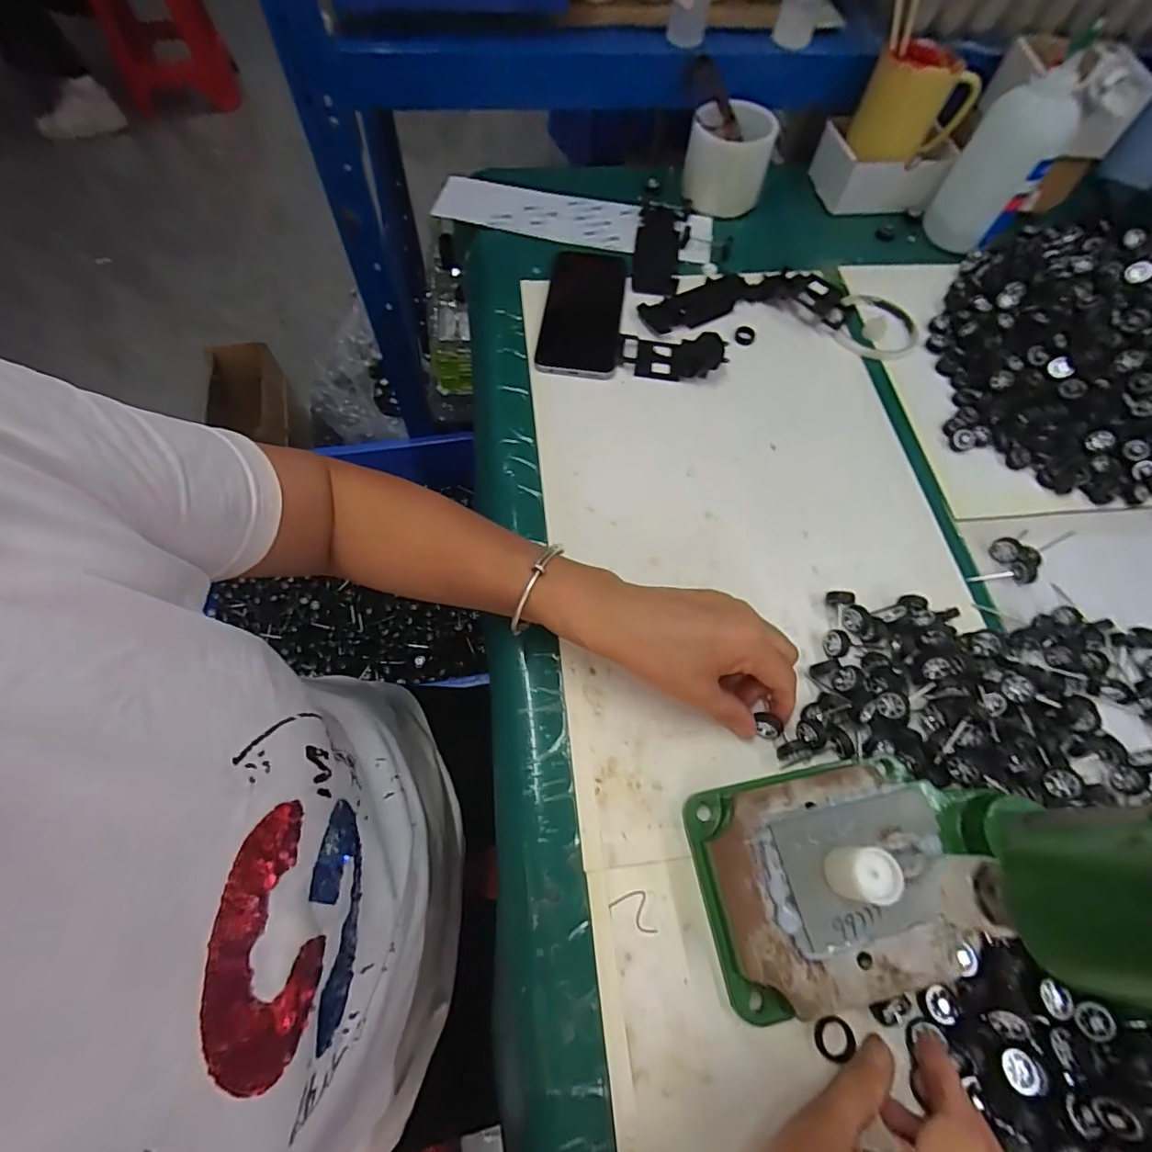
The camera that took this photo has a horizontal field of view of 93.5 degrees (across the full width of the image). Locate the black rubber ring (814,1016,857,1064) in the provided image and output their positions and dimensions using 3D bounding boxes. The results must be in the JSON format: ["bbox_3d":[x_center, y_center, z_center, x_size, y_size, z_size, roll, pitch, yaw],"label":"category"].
[{"bbox_3d":[0.139,0.249,0.292,0.019,0.006,0.020,1,64,-1],"label":"black rubber ring"}]

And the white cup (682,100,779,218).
[{"bbox_3d":[0.163,-0.447,0.588,0.087,0.081,0.081,1,64,-1],"label":"white cup"}]

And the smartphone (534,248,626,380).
[{"bbox_3d":[0.007,-0.261,0.526,0.073,0.013,0.174,5,64,1],"label":"smartphone"}]

